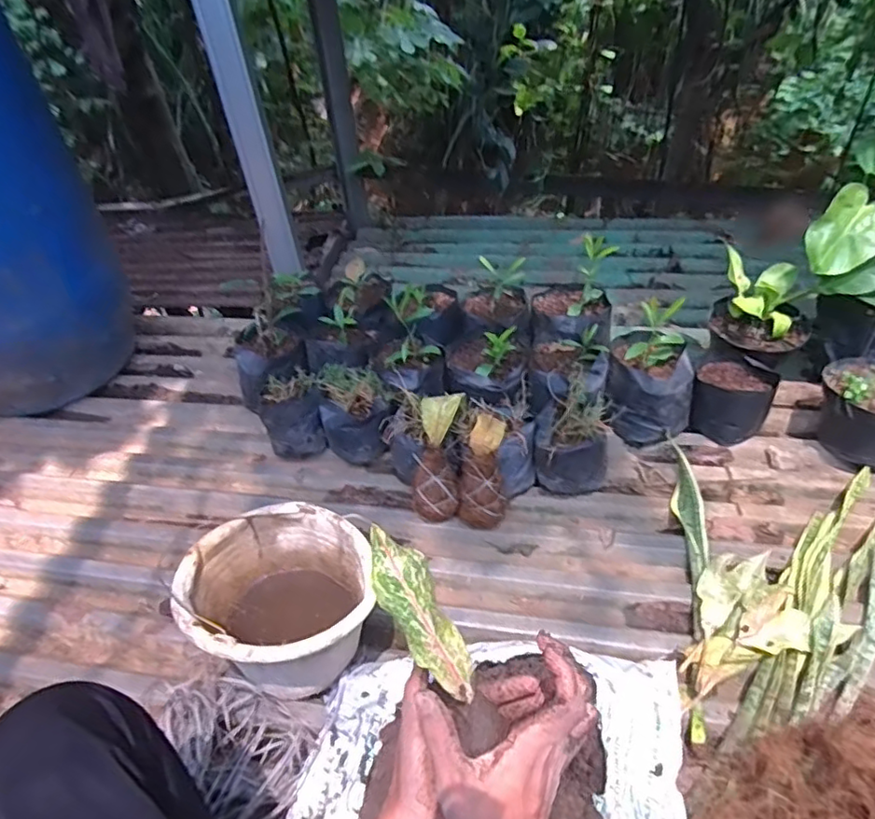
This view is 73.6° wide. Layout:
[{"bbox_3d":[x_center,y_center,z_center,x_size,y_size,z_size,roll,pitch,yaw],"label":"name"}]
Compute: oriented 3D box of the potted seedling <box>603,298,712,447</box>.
[{"bbox_3d":[0.392,-0.067,1.072,0.153,0.195,0.236,12,47,16],"label":"potted seedling"}]

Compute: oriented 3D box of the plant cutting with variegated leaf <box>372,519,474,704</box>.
[{"bbox_3d":[-0.012,0.148,0.425,0.041,0.140,0.011,-32,8,-25],"label":"plant cutting with variegated leaf"}]

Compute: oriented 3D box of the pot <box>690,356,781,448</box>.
[{"bbox_3d":[0.535,-0.017,1.071,0.129,0.109,0.105,24,51,26],"label":"pot"}]

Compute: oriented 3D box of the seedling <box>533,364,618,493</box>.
[{"bbox_3d":[0.240,0.044,1.021,0.123,0.144,0.168,14,48,18],"label":"seedling"}]

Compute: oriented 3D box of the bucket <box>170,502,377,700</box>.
[{"bbox_3d":[-0.206,0.262,0.781,0.215,0.175,0.221,-2,45,2],"label":"bucket"}]

